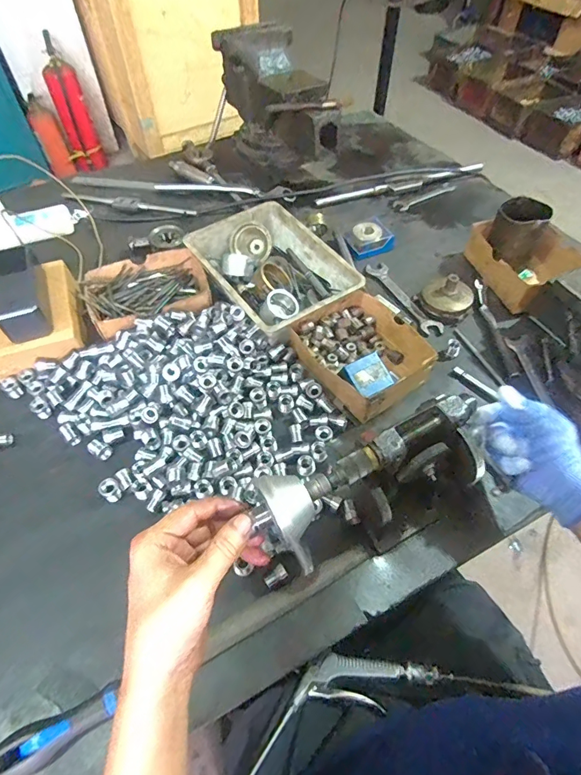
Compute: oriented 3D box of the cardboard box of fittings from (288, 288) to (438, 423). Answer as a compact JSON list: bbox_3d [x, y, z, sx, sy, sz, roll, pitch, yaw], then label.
[{"bbox_3d":[0.098,-0.051,0.584,0.151,0.048,0.171,-34,61,-23],"label":"cardboard box of fittings"}]

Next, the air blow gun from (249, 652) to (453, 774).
[{"bbox_3d":[0.053,0.346,0.485,0.241,0.031,0.071,-18,56,-13],"label":"air blow gun"}]

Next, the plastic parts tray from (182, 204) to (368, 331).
[{"bbox_3d":[-0.030,-0.176,0.651,0.168,0.057,0.239,-30,59,-21],"label":"plastic parts tray"}]

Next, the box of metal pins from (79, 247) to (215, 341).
[{"bbox_3d":[-0.212,-0.143,0.648,0.180,0.039,0.139,-18,56,-13],"label":"box of metal pins"}]

